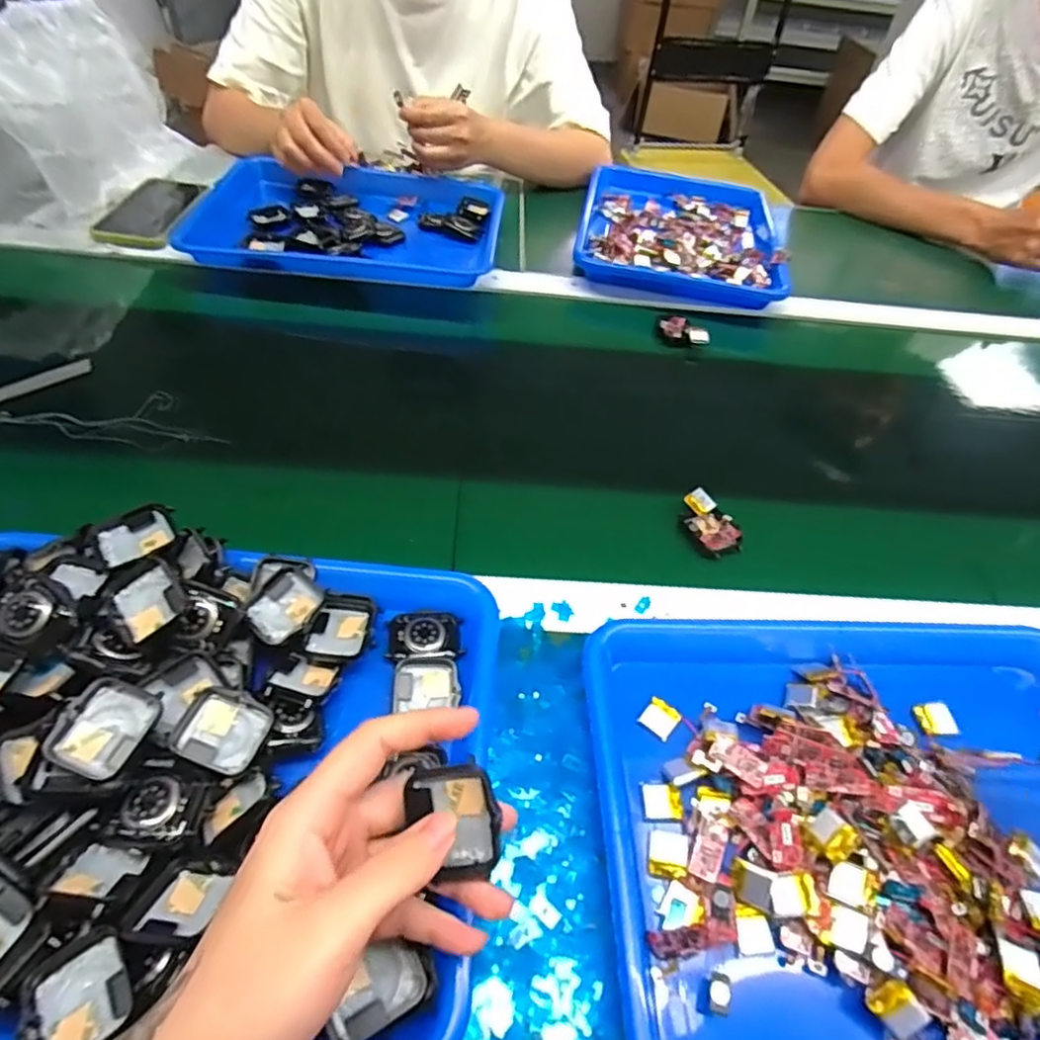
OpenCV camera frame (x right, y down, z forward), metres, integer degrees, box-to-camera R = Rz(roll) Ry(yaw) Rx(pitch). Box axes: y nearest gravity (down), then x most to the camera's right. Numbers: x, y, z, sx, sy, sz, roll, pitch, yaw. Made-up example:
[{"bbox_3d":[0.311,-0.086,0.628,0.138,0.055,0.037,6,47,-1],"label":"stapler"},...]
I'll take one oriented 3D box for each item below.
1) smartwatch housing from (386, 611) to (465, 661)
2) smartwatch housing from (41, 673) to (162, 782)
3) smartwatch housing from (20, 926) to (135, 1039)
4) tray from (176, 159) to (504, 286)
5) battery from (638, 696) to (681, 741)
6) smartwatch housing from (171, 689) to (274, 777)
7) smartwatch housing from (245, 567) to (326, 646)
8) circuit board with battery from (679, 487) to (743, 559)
[{"bbox_3d":[-0.060,0.073,0.398,0.046,0.010,0.032,0,50,-7],"label":"smartwatch housing"},{"bbox_3d":[-0.199,0.100,0.303,0.037,0.015,0.042,16,50,7],"label":"smartwatch housing"},{"bbox_3d":[-0.177,0.189,0.252,0.038,0.012,0.035,-29,59,-28],"label":"smartwatch housing"},{"bbox_3d":[-0.196,-0.356,0.742,0.337,0.034,0.249,3,50,-4],"label":"tray"},{"bbox_3d":[0.085,0.119,0.380,0.020,0.004,0.022,34,54,21],"label":"battery"},{"bbox_3d":[-0.152,0.108,0.324,0.040,0.012,0.037,16,50,6],"label":"smartwatch housing"},{"bbox_3d":[-0.140,0.051,0.377,0.036,0.013,0.043,31,53,19],"label":"smartwatch housing"},{"bbox_3d":[0.145,0.004,0.490,0.037,0.018,0.056,-13,53,-17],"label":"circuit board with battery"}]

